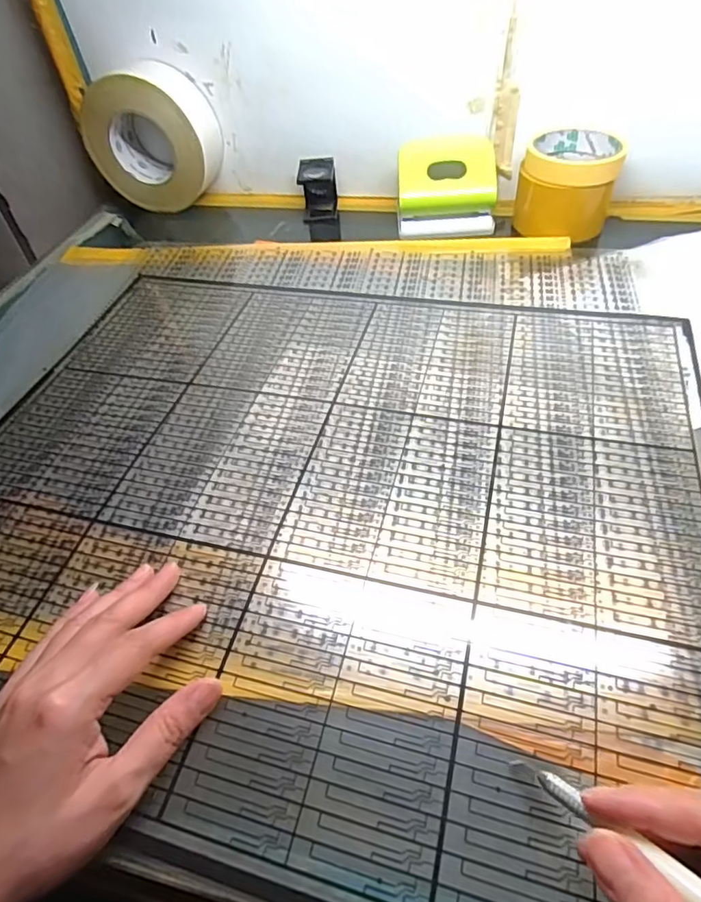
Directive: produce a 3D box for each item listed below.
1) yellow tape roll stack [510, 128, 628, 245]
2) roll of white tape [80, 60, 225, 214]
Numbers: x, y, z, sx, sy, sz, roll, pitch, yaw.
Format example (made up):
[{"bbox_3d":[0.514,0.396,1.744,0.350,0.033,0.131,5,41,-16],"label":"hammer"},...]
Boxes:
[{"bbox_3d":[0.218,-0.268,0.546,0.089,0.069,0.084,17,52,21],"label":"yellow tape roll stack"},{"bbox_3d":[-0.226,-0.356,0.629,0.141,0.139,0.060,6,49,12],"label":"roll of white tape"}]

